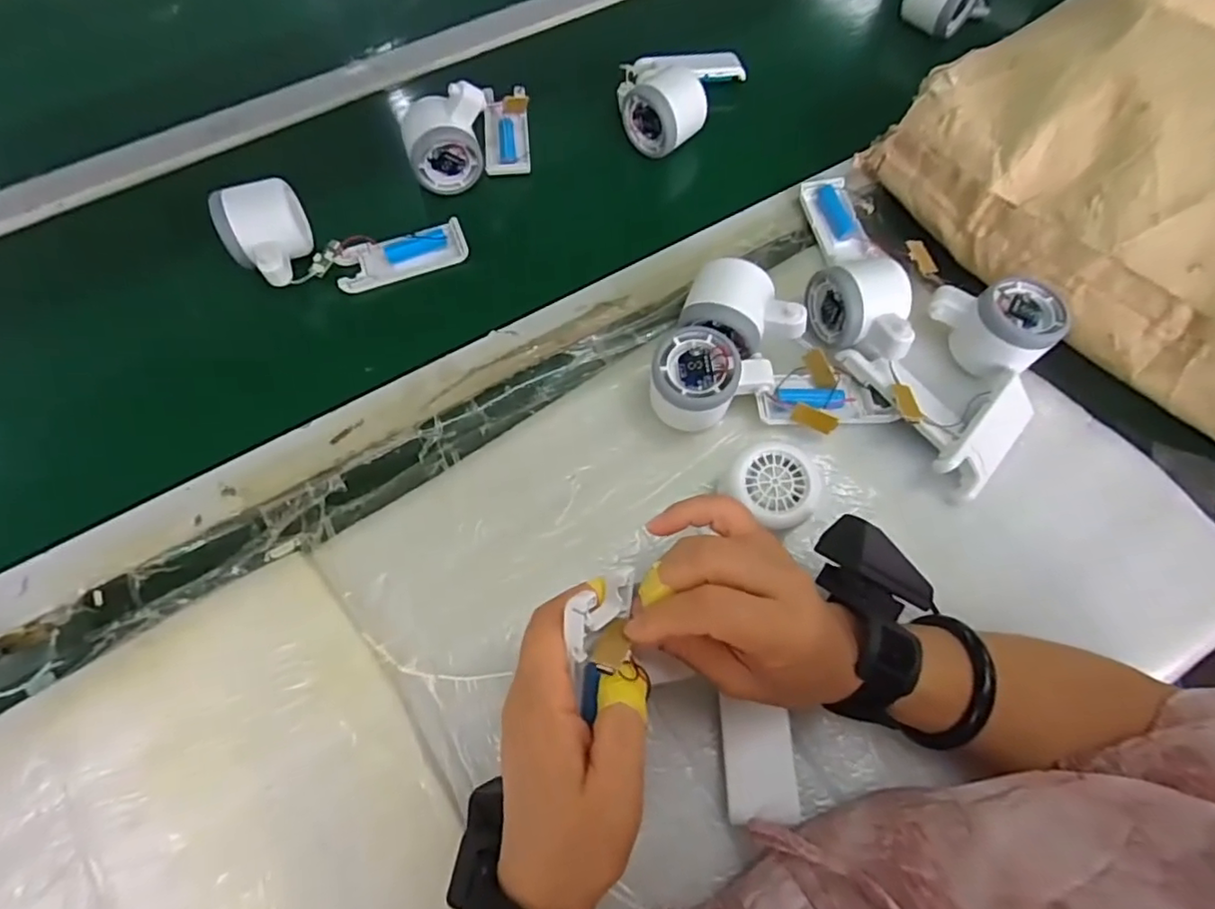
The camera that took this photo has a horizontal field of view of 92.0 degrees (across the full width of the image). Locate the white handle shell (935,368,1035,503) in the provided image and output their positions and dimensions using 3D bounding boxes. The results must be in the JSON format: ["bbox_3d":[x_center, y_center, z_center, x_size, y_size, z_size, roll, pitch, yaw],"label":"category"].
[{"bbox_3d":[0.264,-0.014,0.408,0.095,0.016,0.041,-46,108,-15],"label":"white handle shell"}]

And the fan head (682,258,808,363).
[{"bbox_3d":[0.097,-0.099,0.426,0.082,0.052,0.058,31,71,13],"label":"fan head"}]

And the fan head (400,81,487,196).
[{"bbox_3d":[-0.134,-0.266,0.490,0.068,0.065,0.044,-15,68,-7],"label":"fan head"}]

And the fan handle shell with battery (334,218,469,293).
[{"bbox_3d":[-0.169,-0.164,0.483,0.104,0.014,0.038,-22,69,-9],"label":"fan handle shell with battery"}]

